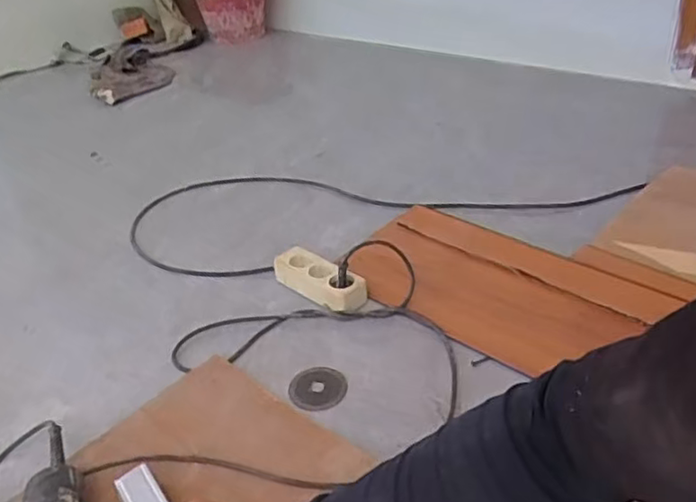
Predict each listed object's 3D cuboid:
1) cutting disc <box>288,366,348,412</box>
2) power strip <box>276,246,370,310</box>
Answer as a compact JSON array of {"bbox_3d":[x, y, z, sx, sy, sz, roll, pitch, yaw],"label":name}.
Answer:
[{"bbox_3d":[-0.038,0.177,0.804,0.074,0.006,0.070,-1,36,1],"label":"cutting disc"},{"bbox_3d":[-0.044,0.045,0.963,0.064,0.045,0.165,-32,40,-34],"label":"power strip"}]

